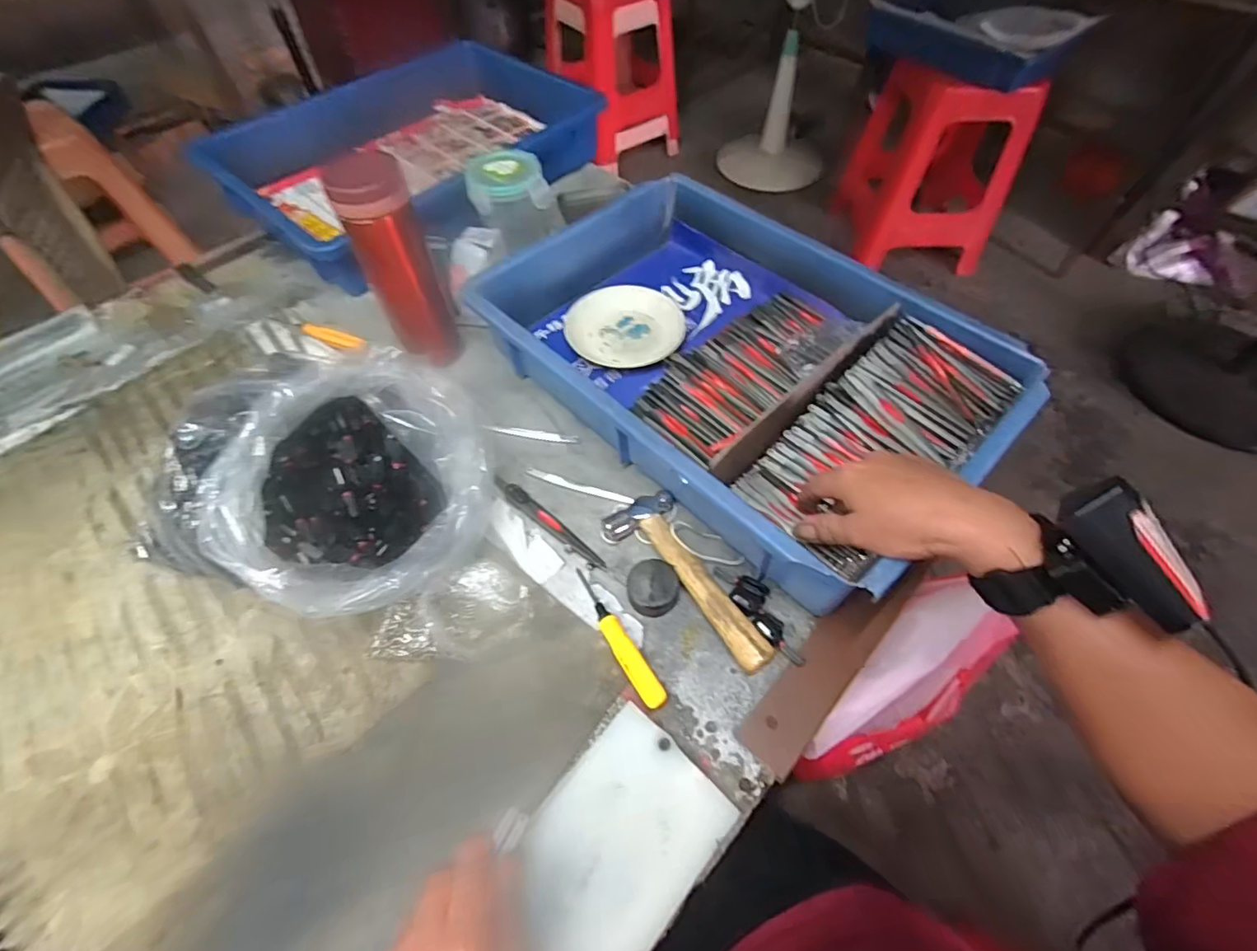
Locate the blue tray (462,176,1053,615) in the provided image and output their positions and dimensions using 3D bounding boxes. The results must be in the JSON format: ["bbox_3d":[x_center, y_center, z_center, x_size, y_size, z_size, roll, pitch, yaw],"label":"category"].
[{"bbox_3d":[0.096,-0.112,0.504,0.295,0.083,0.428,-38,64,-22],"label":"blue tray"}]

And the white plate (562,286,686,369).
[{"bbox_3d":[-0.005,-0.157,0.569,0.121,0.017,0.106,4,57,2],"label":"white plate"}]

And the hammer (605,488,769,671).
[{"bbox_3d":[0.049,0.076,0.418,0.059,0.021,0.157,-30,62,-19],"label":"hammer"}]

